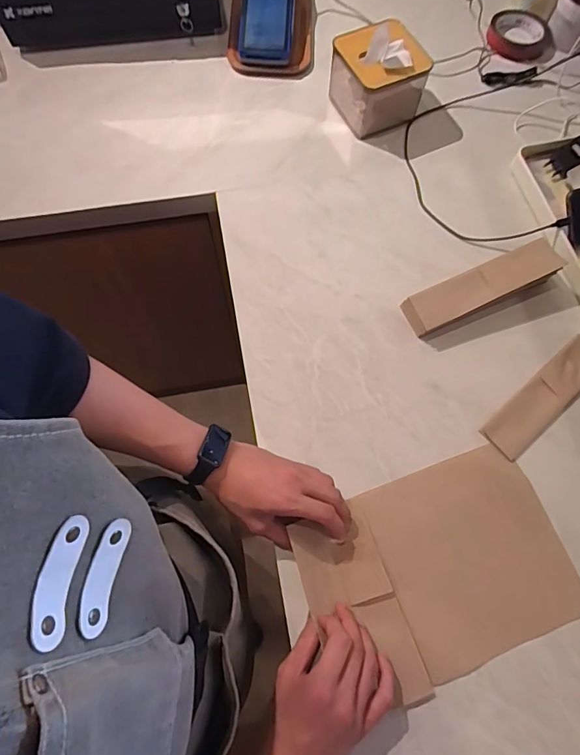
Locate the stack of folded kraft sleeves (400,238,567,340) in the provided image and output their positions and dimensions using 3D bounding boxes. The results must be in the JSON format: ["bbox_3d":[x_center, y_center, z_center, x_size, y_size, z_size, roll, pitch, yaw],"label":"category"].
[{"bbox_3d":[0.245,-0.114,0.566,0.205,0.046,0.049,-23,74,-9],"label":"stack of folded kraft sleeves"}]

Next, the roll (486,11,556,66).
[{"bbox_3d":[0.385,-0.579,0.738,0.107,0.016,0.117,2,72,-1],"label":"roll"}]

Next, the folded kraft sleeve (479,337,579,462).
[{"bbox_3d":[0.320,0.022,0.546,0.196,0.012,0.049,-39,77,-13],"label":"folded kraft sleeve"}]

